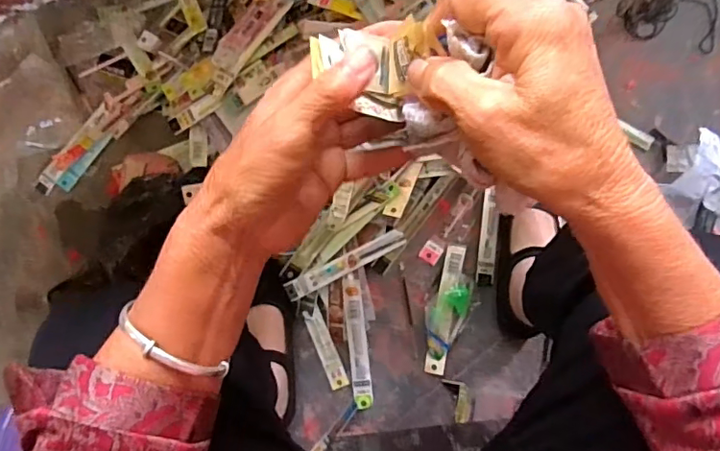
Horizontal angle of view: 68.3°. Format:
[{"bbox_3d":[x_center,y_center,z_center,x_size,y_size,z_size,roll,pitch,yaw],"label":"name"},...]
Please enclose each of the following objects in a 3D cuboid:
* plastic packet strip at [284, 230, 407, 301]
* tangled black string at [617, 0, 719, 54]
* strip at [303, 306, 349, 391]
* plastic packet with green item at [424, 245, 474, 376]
[{"bbox_3d":[-0.018,0.052,0.714,0.171,0.006,0.025,-26,102,-9],"label":"plastic packet strip"},{"bbox_3d":[0.432,-0.298,0.744,0.137,0.015,0.088,11,85,5],"label":"tangled black string"},{"bbox_3d":[-0.047,0.169,0.730,0.026,0.005,0.111,-23,83,1],"label":"strip"},{"bbox_3d":[0.119,0.115,0.724,0.053,0.019,0.170,20,86,6],"label":"plastic packet with green item"}]

